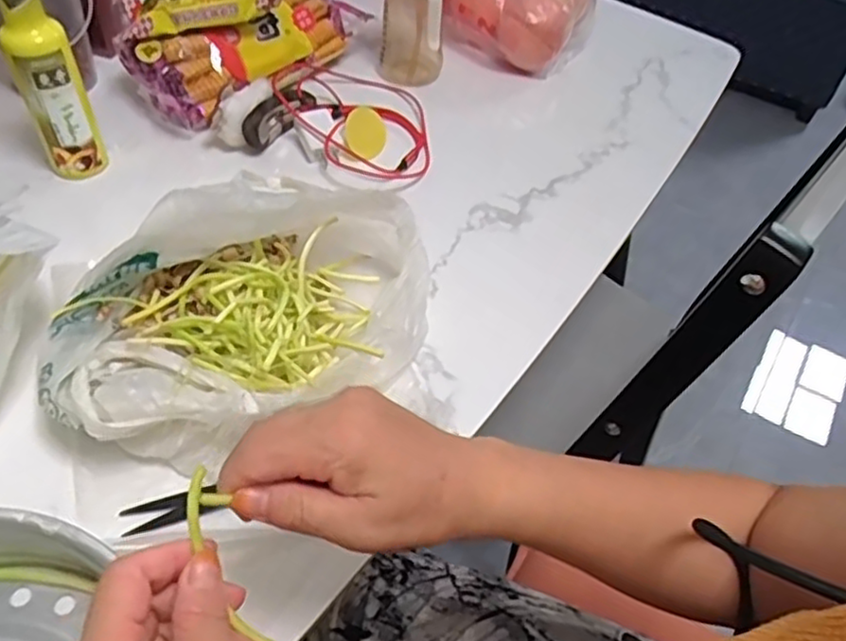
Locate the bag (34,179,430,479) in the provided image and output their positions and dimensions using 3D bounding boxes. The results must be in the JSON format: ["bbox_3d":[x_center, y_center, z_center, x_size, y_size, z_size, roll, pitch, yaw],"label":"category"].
[{"bbox_3d":[-0.128,-0.011,0.498,0.216,0.087,0.271,29,53,19],"label":"bag"}]

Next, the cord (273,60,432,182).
[{"bbox_3d":[-0.064,-0.219,0.727,0.152,0.024,0.221,-28,61,-39],"label":"cord"}]

